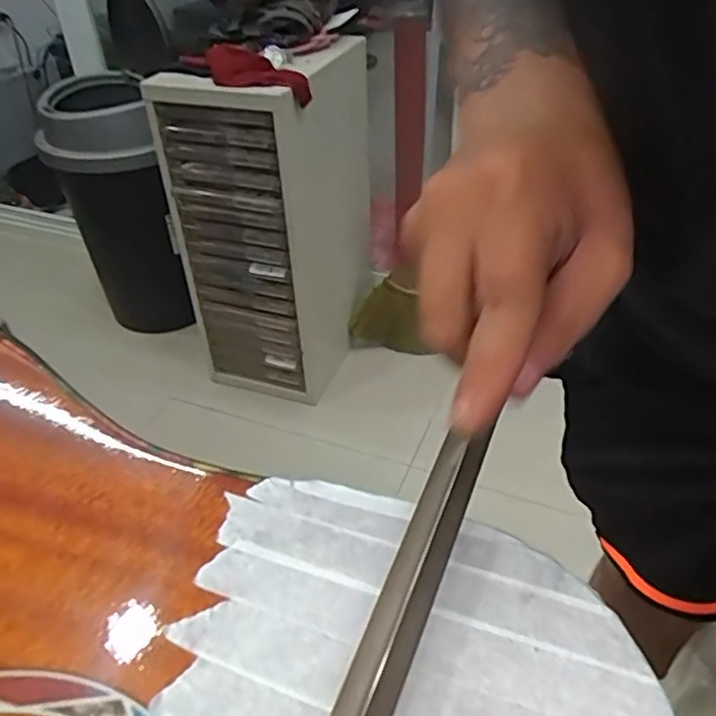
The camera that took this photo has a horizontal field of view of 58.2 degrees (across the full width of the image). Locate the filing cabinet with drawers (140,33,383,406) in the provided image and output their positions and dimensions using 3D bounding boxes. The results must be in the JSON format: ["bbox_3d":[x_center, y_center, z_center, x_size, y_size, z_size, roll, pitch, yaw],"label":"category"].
[{"bbox_3d":[-0.179,-0.299,1.462,0.313,0.714,0.401,14,42,19],"label":"filing cabinet with drawers"}]

